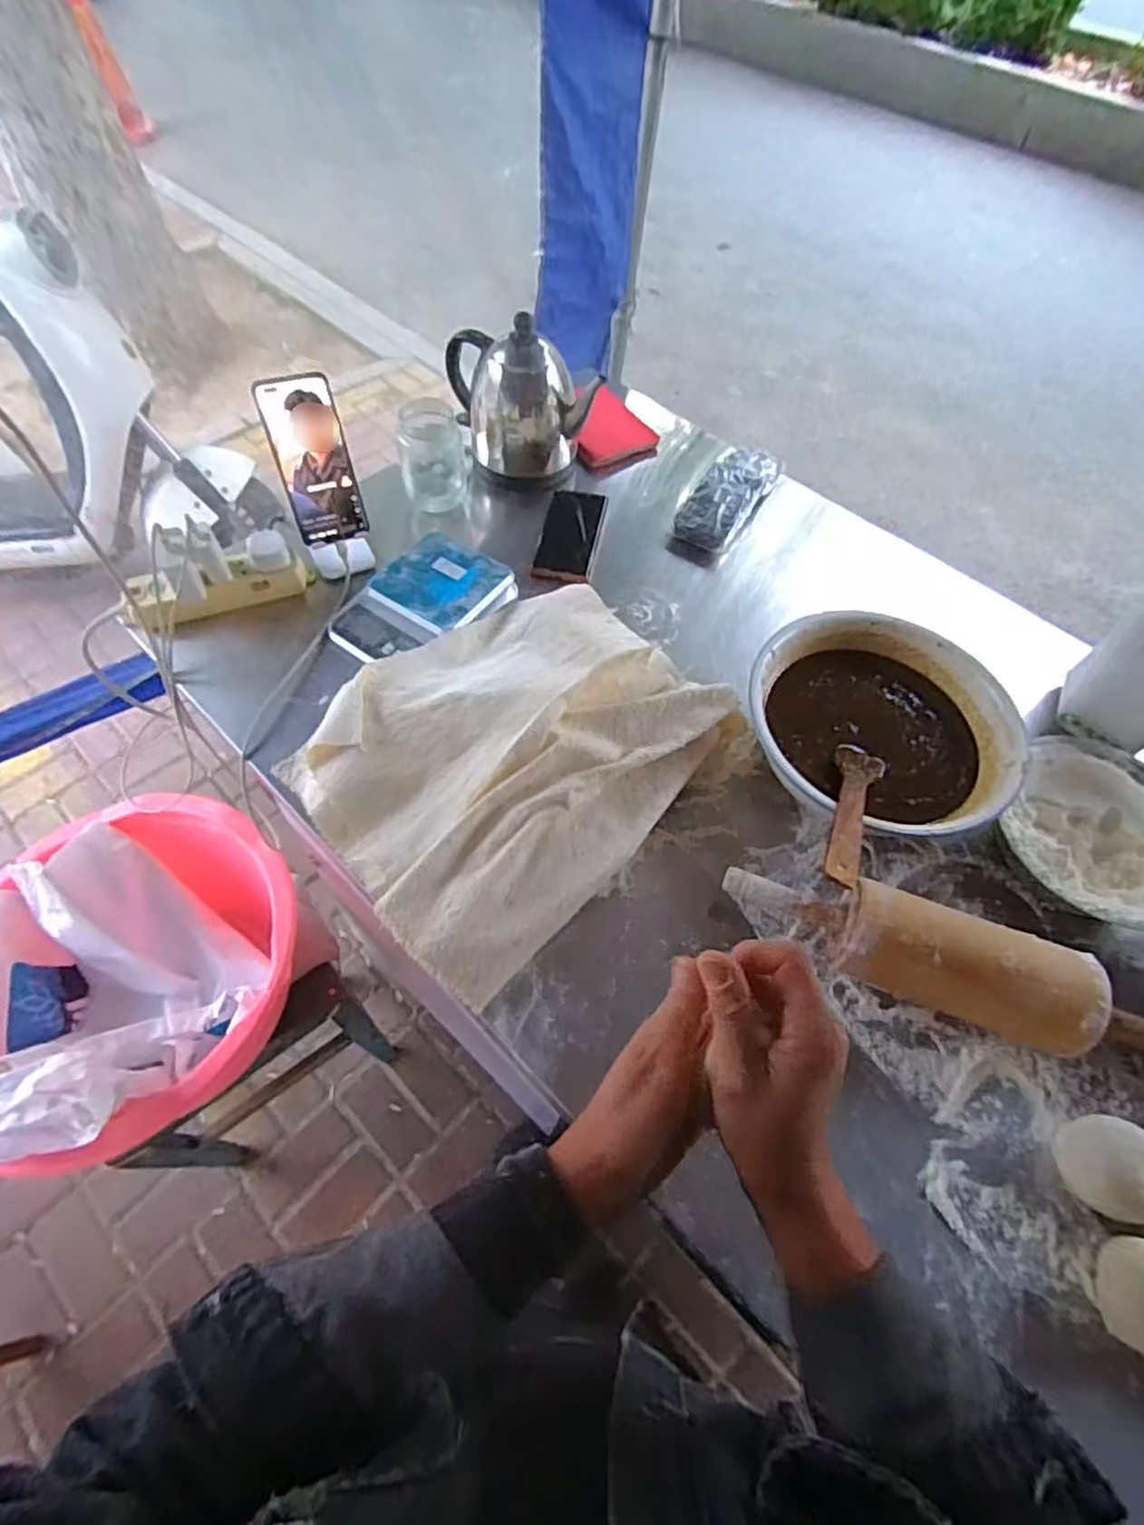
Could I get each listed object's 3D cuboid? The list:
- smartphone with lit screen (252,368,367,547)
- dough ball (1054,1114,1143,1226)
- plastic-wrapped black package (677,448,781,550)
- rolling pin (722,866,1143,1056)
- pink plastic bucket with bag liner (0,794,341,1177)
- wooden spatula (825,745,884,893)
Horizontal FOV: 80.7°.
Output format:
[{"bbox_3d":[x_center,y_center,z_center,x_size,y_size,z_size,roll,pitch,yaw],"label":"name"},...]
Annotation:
[{"bbox_3d":[-0.274,-0.320,0.720,0.075,0.160,0.014,-18,35,-14],"label":"smartphone with lit screen"},{"bbox_3d":[0.406,0.299,0.500,0.061,0.054,0.064,2,58,-2],"label":"dough ball"},{"bbox_3d":[0.209,-0.357,0.885,0.081,0.036,0.204,31,62,15],"label":"plastic-wrapped black package"},{"bbox_3d":[0.305,0.166,0.548,0.369,0.082,0.078,23,60,10],"label":"rolling pin"},{"bbox_3d":[-0.546,0.255,0.830,0.389,0.262,0.404,2,58,-2],"label":"pink plastic bucket with bag liner"},{"bbox_3d":[0.239,0.038,0.571,0.042,0.010,0.200,25,38,12],"label":"wooden spatula"}]

